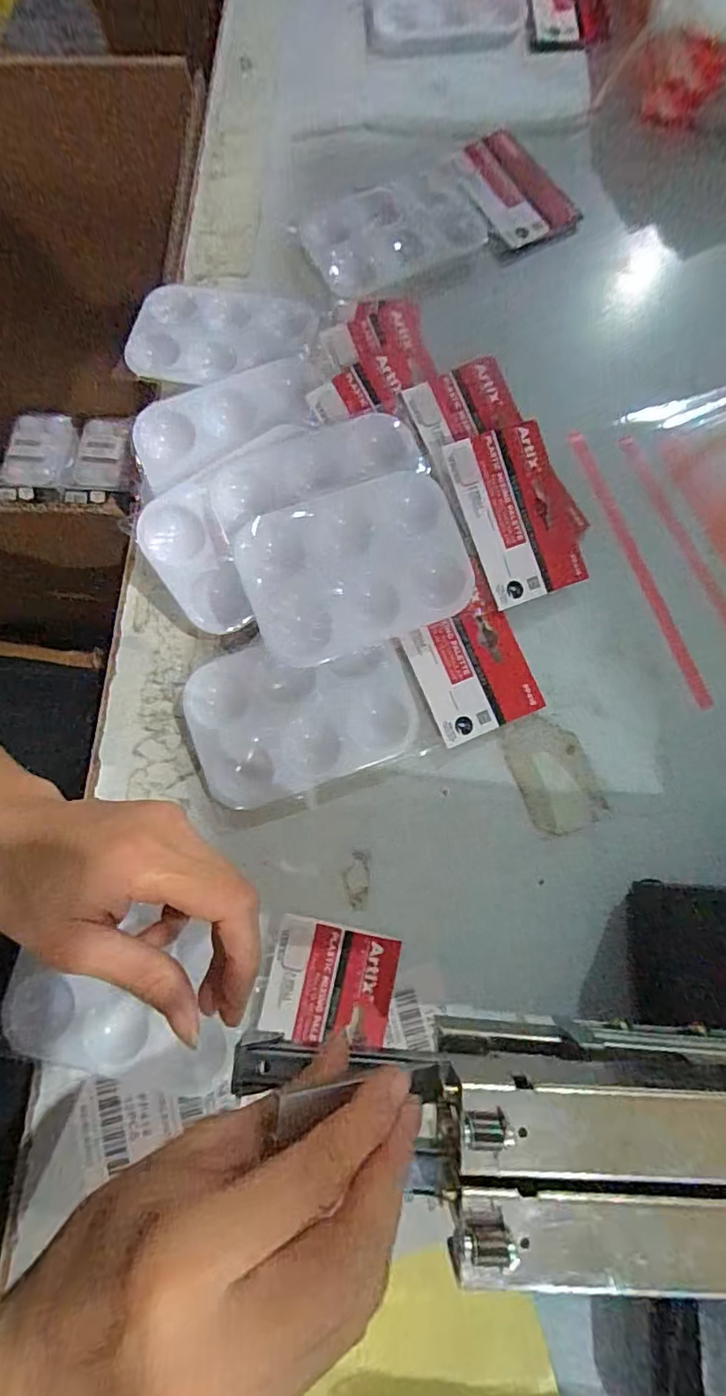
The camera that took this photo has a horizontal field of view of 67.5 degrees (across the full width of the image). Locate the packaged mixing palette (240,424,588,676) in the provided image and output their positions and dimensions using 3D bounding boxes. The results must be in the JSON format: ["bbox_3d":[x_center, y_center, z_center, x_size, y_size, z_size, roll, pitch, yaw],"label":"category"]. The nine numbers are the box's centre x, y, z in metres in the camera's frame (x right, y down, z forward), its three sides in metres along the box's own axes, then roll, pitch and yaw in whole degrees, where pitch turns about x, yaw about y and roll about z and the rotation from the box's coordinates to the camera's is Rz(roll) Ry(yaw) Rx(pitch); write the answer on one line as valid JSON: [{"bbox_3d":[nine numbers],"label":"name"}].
[{"bbox_3d":[0.030,-0.084,0.313,0.195,0.011,0.095,-22,94,-10],"label":"packaged mixing palette"}]

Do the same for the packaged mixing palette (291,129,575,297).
[{"bbox_3d":[0.052,-0.356,0.402,0.185,0.028,0.102,-21,76,-3],"label":"packaged mixing palette"}]

